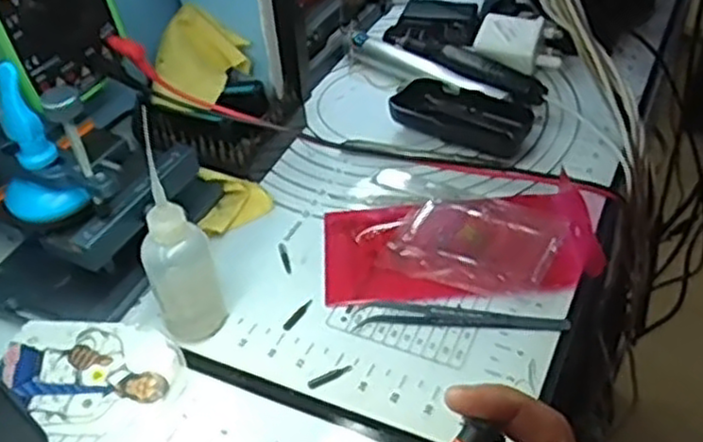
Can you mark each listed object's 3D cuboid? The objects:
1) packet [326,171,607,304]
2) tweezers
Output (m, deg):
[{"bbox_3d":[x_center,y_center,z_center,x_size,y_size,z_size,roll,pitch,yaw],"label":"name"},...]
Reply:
[{"bbox_3d":[0.067,0.011,0.490,0.169,0.024,0.091,-7,45,4],"label":"packet"},{"bbox_3d":[0.067,0.057,0.452,0.124,0.006,0.017,-1,42,5],"label":"tweezers"}]

